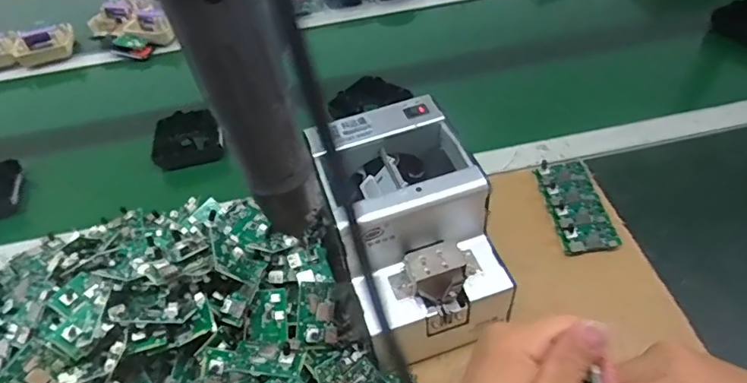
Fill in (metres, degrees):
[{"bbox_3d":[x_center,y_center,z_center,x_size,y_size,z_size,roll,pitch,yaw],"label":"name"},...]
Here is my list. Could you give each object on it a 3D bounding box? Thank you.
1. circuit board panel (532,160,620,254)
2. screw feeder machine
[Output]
[{"bbox_3d":[0.216,0.011,0.537,0.055,0.011,0.128,-6,46,2],"label":"circuit board panel"},{"bbox_3d":[0.031,0.036,0.449,0.118,0.146,0.175,-17,47,-9],"label":"screw feeder machine"}]

